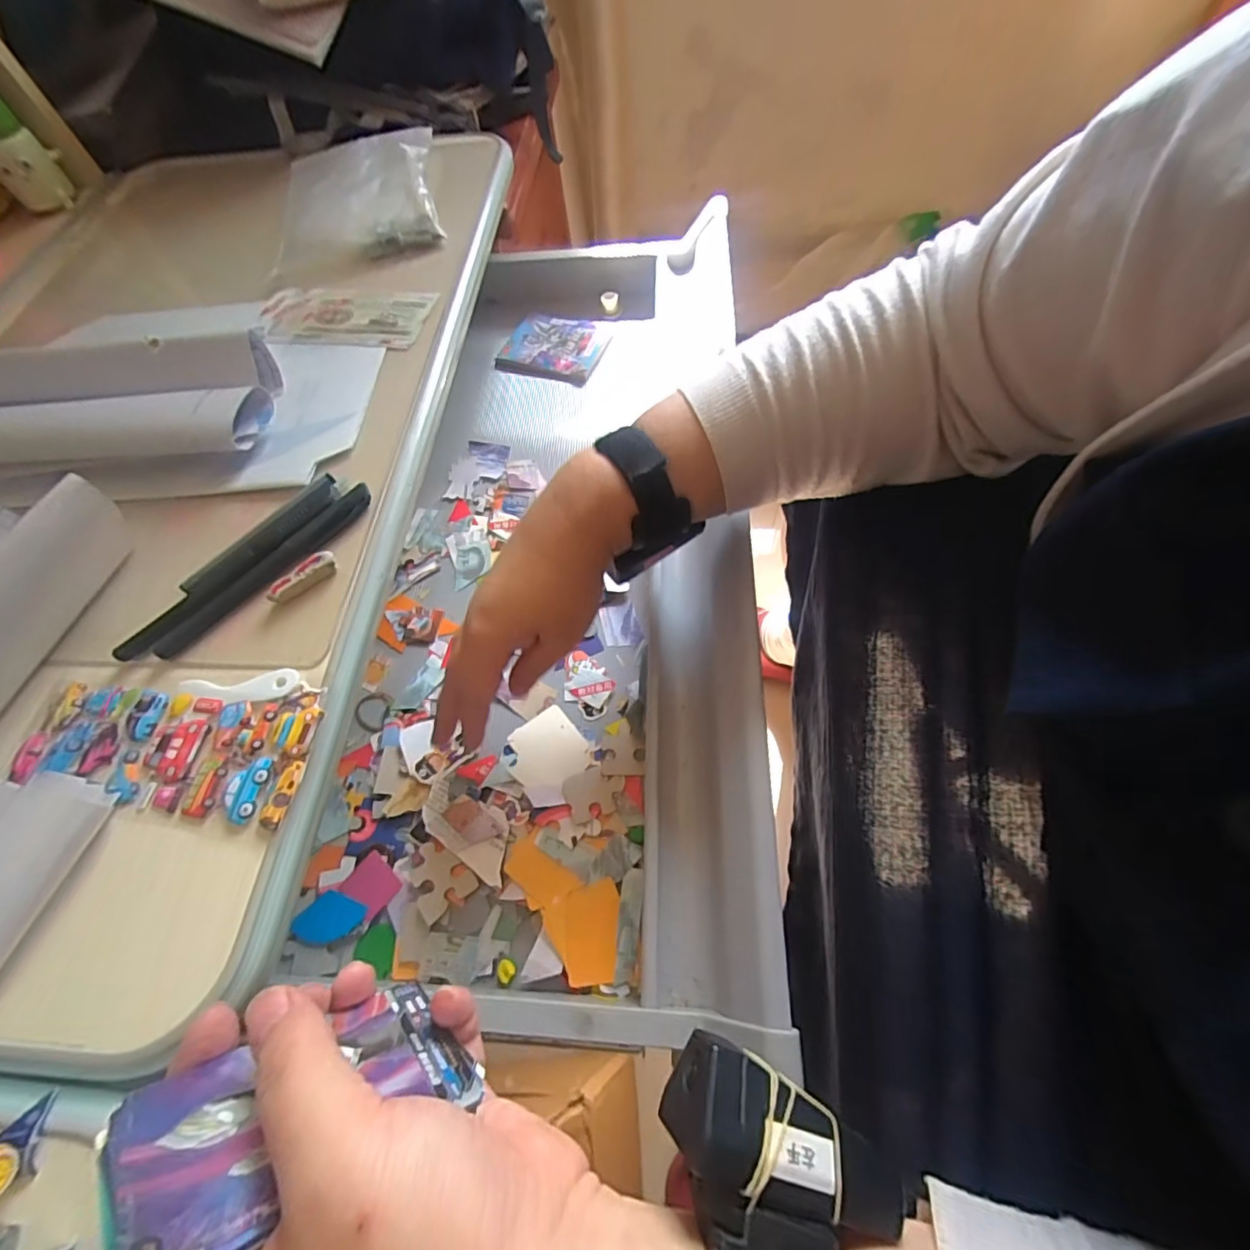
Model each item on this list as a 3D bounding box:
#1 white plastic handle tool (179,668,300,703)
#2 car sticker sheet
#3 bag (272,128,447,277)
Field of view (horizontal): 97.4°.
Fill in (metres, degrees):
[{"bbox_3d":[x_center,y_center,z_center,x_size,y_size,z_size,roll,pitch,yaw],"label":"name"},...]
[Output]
[{"bbox_3d":[-0.197,0.032,0.279,0.061,0.004,0.017,-7,61,1],"label":"white plastic handle tool"},{"bbox_3d":[-0.224,0.060,0.267,0.149,0.004,0.056,5,63,9],"label":"car sticker sheet"},{"bbox_3d":[-0.241,-0.392,0.495,0.137,0.022,0.192,-12,61,-1],"label":"bag"}]

